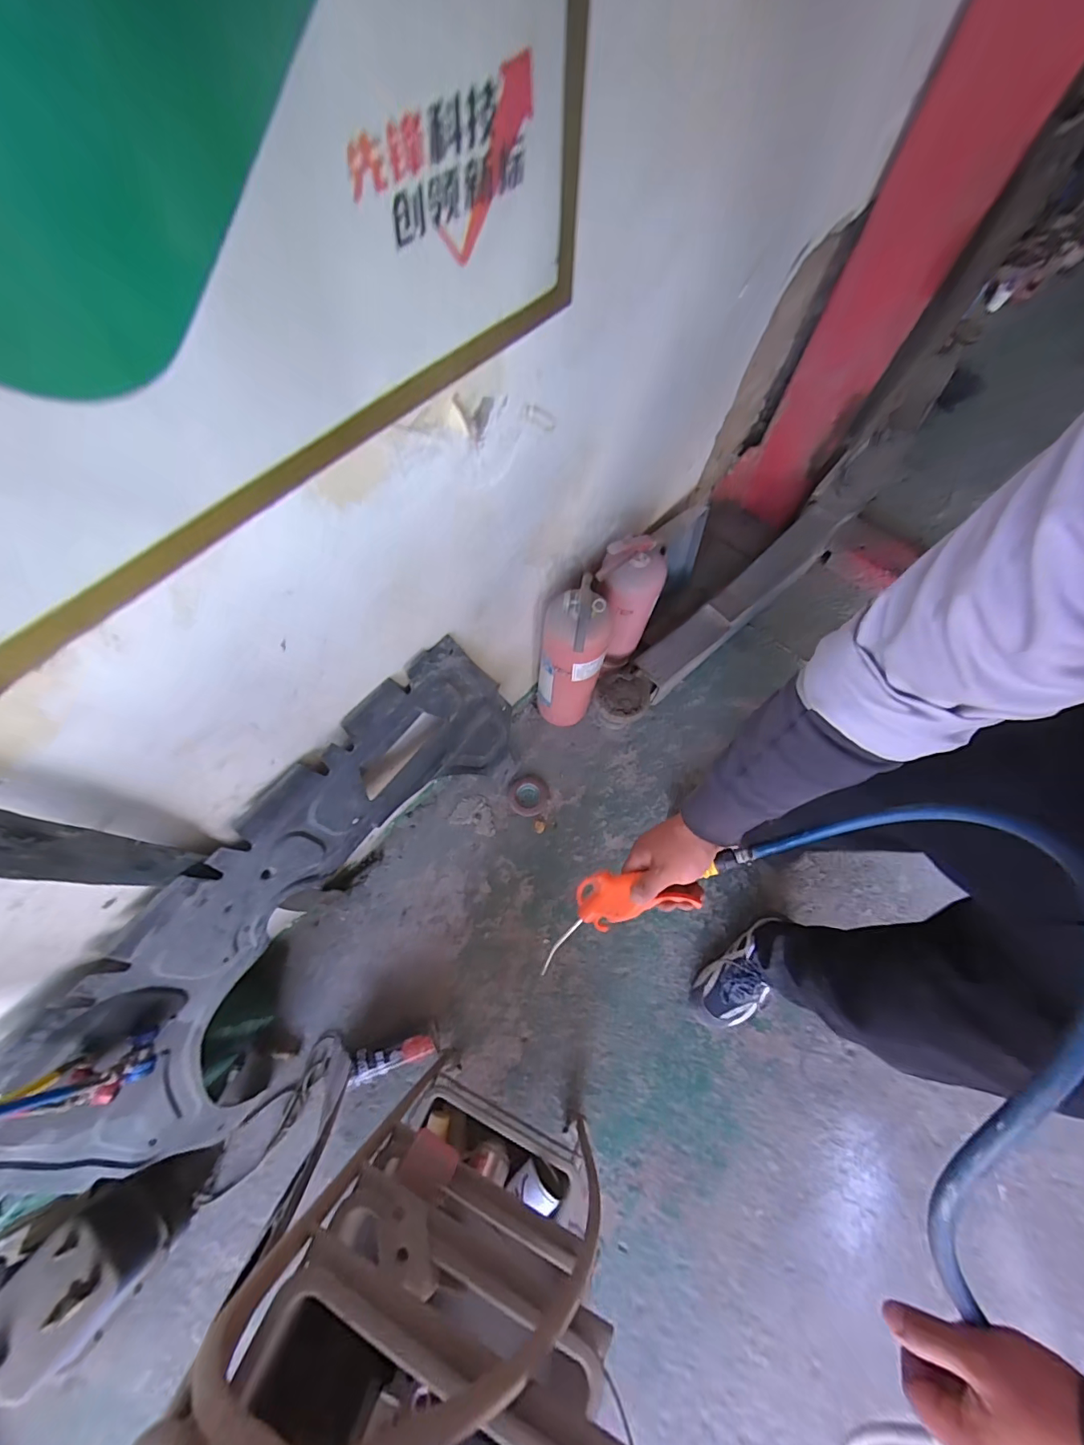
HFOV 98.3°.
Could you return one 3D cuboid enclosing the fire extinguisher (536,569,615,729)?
[{"bbox_3d":[0.060,-0.120,0.982,0.120,0.436,0.159,10,68,3],"label":"fire extinguisher"}]

